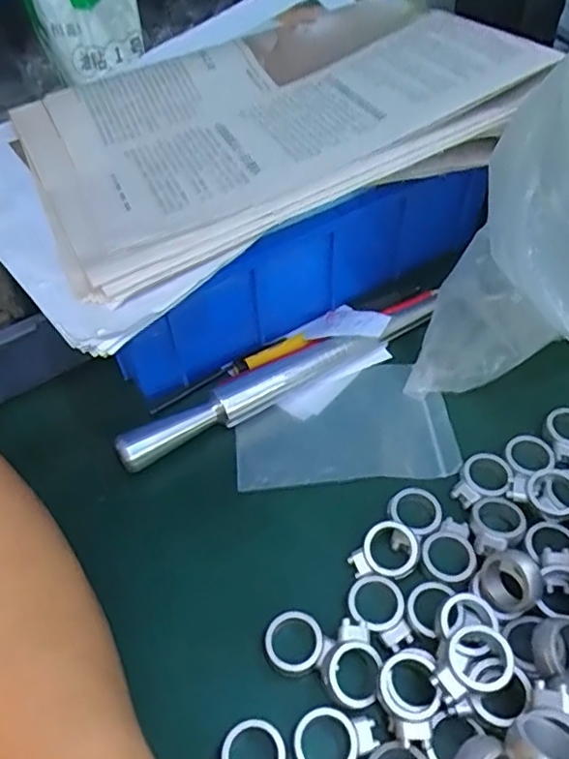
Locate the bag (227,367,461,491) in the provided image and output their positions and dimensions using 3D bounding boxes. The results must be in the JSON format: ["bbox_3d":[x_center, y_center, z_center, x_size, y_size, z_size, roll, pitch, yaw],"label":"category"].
[{"bbox_3d":[0.033,0.027,0.349,0.121,0.005,0.076,-6,49,-1],"label":"bag"}]

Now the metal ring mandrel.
[{"bbox_3d":[0.003,-0.004,0.360,0.213,0.023,0.020,-27,54,-16],"label":"metal ring mandrel"}]

